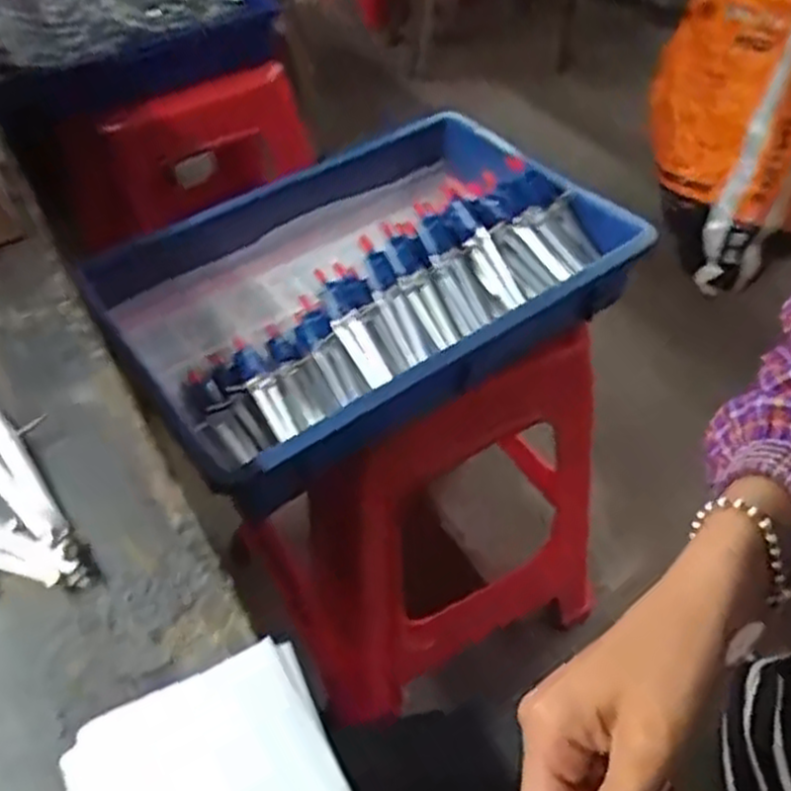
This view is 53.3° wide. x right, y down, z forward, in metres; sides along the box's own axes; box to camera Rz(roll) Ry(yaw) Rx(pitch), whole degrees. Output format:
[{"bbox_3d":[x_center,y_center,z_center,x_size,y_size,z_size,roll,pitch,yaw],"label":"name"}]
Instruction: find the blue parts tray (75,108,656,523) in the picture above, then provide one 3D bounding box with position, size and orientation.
[{"bbox_3d":[-0.018,-0.095,0.705,0.423,0.091,0.278,-30,53,-24],"label":"blue parts tray"}]

